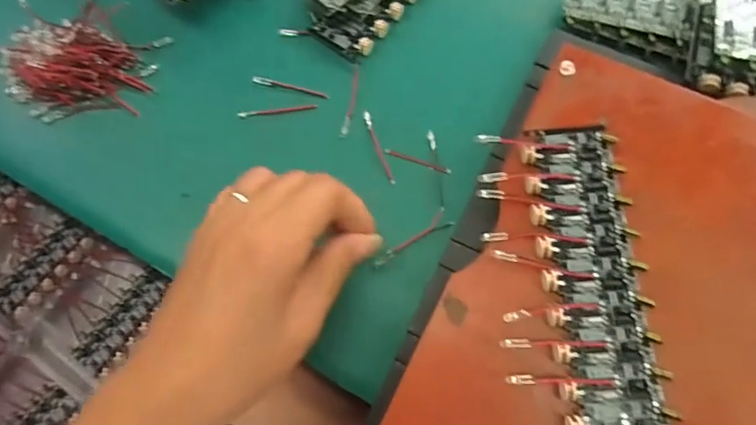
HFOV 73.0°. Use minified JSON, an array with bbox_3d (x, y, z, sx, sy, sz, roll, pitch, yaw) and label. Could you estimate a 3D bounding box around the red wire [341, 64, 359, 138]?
[{"bbox_3d":[-0.016,-0.069,0.313,0.005,0.004,0.050,9,72,4],"label":"red wire"}]

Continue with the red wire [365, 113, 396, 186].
[{"bbox_3d":[0.000,-0.040,0.303,0.004,0.004,0.050,-18,72,-5],"label":"red wire"}]

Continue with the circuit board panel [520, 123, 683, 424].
[{"bbox_3d":[0.100,0.037,0.233,0.047,0.008,0.163,-4,72,-1],"label":"circuit board panel"}]

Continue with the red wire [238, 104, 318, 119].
[{"bbox_3d":[-0.062,-0.063,0.316,0.049,0.004,0.004,-6,72,-1],"label":"red wire"}]

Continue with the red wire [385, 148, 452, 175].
[{"bbox_3d":[0.023,-0.030,0.299,0.040,0.004,0.004,21,73,7],"label":"red wire"}]

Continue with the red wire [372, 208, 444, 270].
[{"bbox_3d":[0.018,0.015,0.285,0.050,0.005,0.006,-36,75,-10],"label":"red wire"}]

